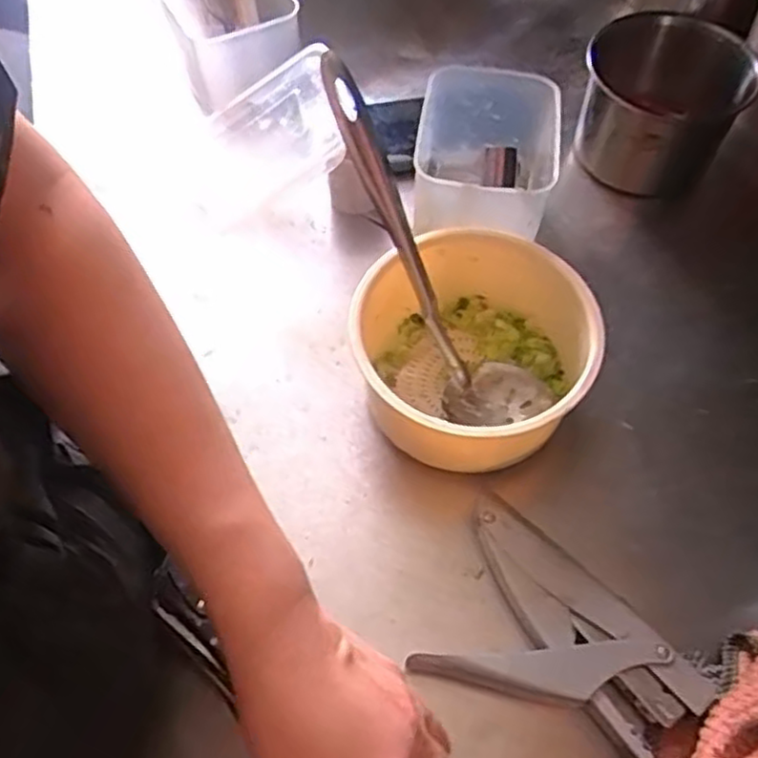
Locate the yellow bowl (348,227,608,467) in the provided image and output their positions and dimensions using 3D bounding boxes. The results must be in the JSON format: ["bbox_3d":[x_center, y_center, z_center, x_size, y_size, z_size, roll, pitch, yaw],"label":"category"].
[{"bbox_3d":[0.055,-0.016,0.442,0.134,0.079,0.142,-1,60,3],"label":"yellow bowl"}]

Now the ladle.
[{"bbox_3d":[0.019,-0.074,0.443,0.070,0.066,0.243,-32,108,-14],"label":"ladle"}]

